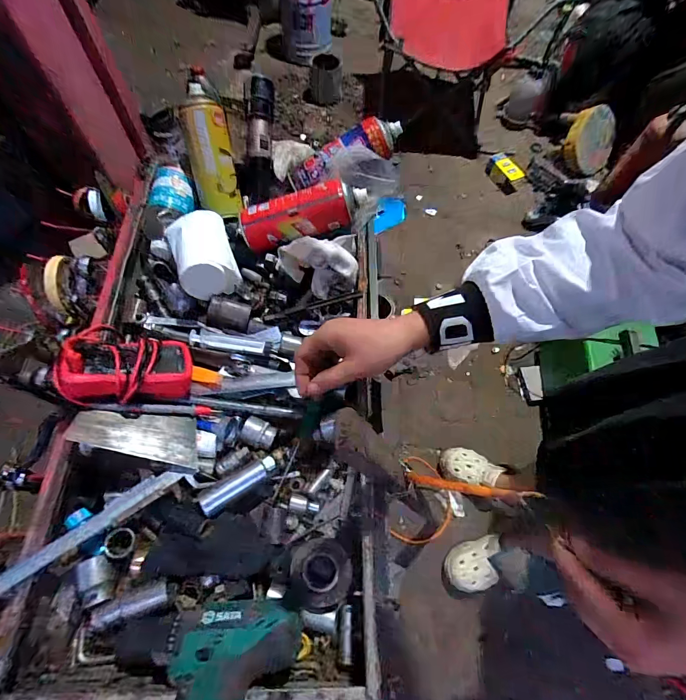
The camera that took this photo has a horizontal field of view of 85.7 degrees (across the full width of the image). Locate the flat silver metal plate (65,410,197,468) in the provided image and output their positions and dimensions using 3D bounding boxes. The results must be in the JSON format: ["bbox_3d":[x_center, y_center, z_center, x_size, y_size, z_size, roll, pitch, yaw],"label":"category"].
[{"bbox_3d":[-0.233,0.099,0.422,0.127,0.007,0.059,12,43,-25],"label":"flat silver metal plate"}]

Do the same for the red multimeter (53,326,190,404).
[{"bbox_3d":[-0.255,0.018,0.443,0.135,0.056,0.091,10,41,-34],"label":"red multimeter"}]

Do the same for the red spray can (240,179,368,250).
[{"bbox_3d":[-0.056,-0.199,0.541,0.186,0.066,0.053,-12,66,-9],"label":"red spray can"}]

